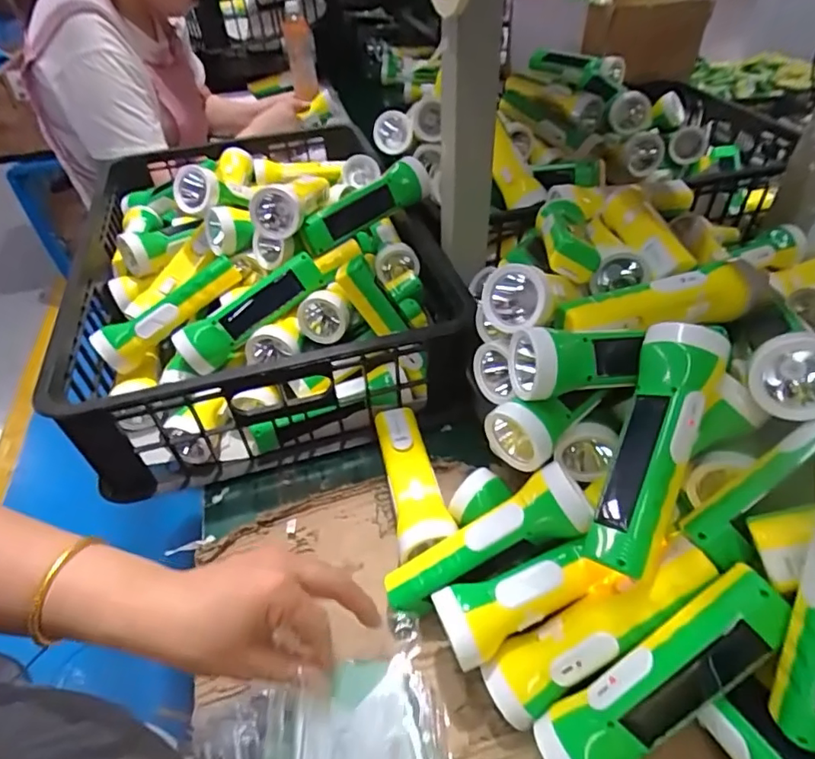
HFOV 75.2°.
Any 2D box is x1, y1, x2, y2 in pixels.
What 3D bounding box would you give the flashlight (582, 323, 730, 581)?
[{"bbox_3d":[0.167,0.045,0.357,0.054,0.045,0.170,19,84,22],"label":"flashlight"}]

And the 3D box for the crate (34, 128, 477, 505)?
[{"bbox_3d":[-0.191,-0.174,0.687,0.399,0.191,0.593,-15,45,-10],"label":"crate"}]

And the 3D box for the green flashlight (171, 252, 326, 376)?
[{"bbox_3d":[-0.167,-0.073,0.570,0.169,0.048,0.045,-39,52,-11],"label":"green flashlight"}]

